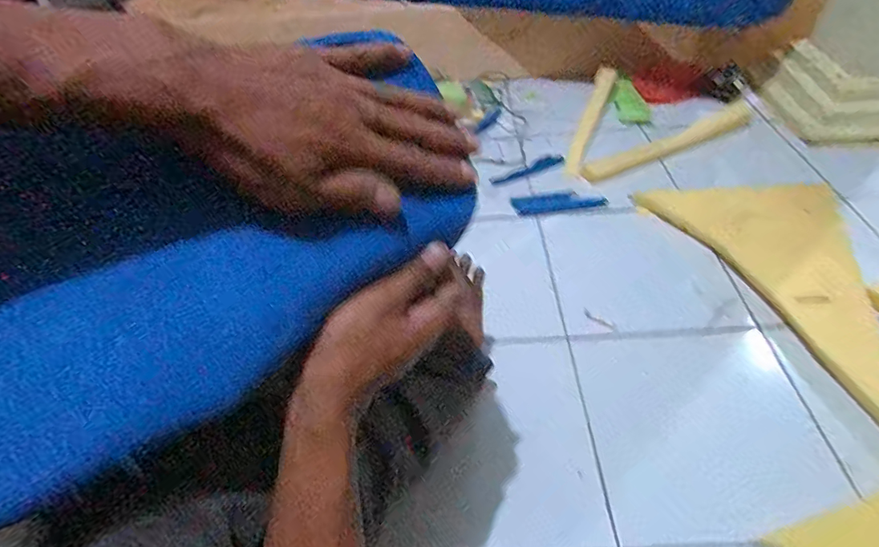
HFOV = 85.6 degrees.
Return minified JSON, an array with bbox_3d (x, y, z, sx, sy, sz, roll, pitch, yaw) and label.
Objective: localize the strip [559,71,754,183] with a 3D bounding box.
[{"bbox_3d":[0.515,-0.356,1.104,0.367,0.079,0.433,15,50,18],"label":"strip"}]

